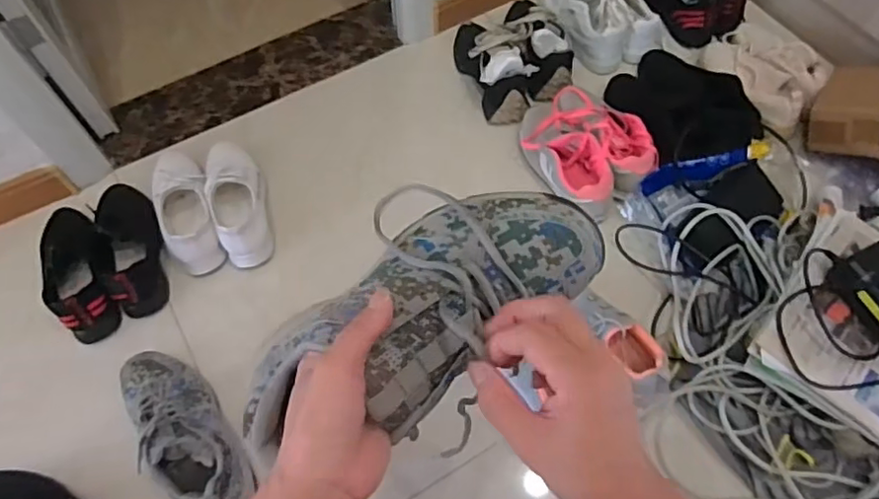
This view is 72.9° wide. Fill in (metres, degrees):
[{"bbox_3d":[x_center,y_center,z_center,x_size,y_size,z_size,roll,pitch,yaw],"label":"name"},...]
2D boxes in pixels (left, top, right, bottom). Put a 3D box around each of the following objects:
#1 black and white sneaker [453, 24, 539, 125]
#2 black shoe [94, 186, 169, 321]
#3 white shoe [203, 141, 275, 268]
[{"bbox_3d":[0.107,-0.363,1.144,0.112,0.107,0.248,-17,63,-8],"label":"black and white sneaker"},{"bbox_3d":[-0.511,-0.019,0.985,0.094,0.098,0.253,-19,63,-10],"label":"black shoe"},{"bbox_3d":[-0.345,-0.095,1.017,0.087,0.097,0.252,-18,63,-9],"label":"white shoe"}]

